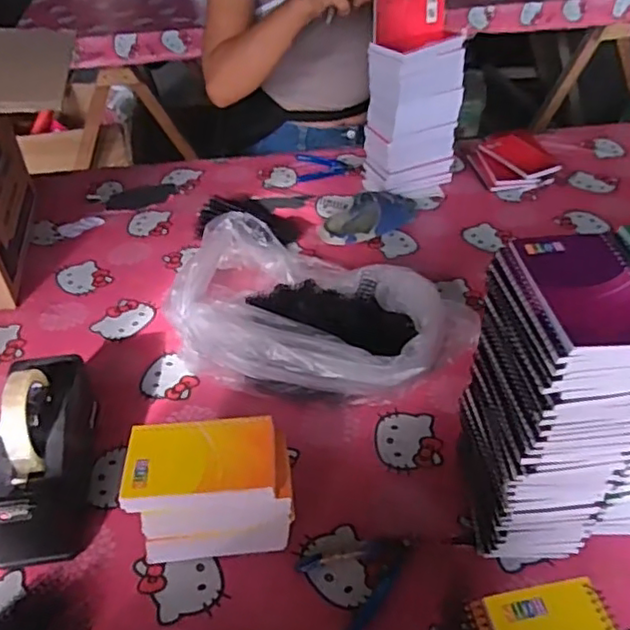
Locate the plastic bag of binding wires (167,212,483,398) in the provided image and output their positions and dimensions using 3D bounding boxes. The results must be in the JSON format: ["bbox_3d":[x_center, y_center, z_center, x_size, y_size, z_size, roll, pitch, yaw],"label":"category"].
[{"bbox_3d":[-0.007,-0.009,0.808,0.346,0.111,0.249,18,43,23],"label":"plastic bag of binding wires"}]

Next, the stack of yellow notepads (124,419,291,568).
[{"bbox_3d":[-0.093,0.169,0.597,0.141,0.115,0.087,-5,41,-3],"label":"stack of yellow notepads"}]

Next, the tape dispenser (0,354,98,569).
[{"bbox_3d":[-0.274,0.130,0.644,0.070,0.130,0.201,-6,39,-5],"label":"tape dispenser"}]

